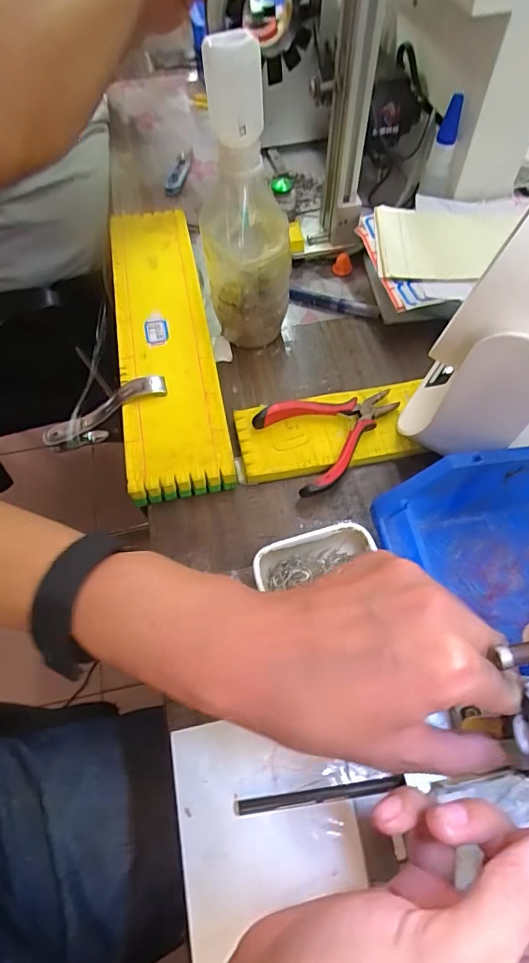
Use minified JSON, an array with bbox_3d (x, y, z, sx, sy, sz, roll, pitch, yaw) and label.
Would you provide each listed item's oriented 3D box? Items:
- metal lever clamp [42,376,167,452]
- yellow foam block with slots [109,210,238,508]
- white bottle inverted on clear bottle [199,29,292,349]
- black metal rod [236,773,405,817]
[{"bbox_3d":[-0.135,-0.058,0.409,0.117,0.030,0.019,-27,59,18],"label":"metal lever clamp"},{"bbox_3d":[-0.096,-0.146,0.452,0.080,0.031,0.358,-10,60,-6],"label":"yellow foam block with slots"},{"bbox_3d":[-0.014,-0.202,0.374,0.067,0.228,0.067,-7,60,-5],"label":"white bottle inverted on clear bottle"},{"bbox_3d":[0.031,0.177,0.273,0.095,0.007,0.007,-6,60,-4],"label":"black metal rod"}]

